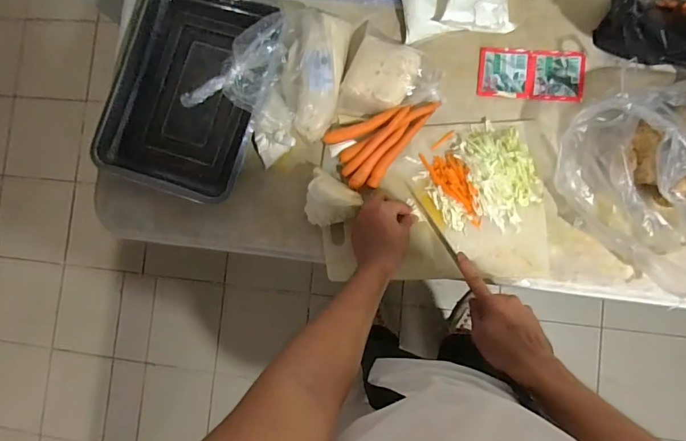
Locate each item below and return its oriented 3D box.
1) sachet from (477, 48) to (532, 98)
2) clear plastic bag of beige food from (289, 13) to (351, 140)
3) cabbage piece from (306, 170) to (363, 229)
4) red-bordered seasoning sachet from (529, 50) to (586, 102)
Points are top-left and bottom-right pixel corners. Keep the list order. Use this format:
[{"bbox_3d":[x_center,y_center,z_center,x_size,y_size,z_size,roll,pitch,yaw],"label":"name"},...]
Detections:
[{"bbox_3d":[0.258,-0.237,0.689,0.078,0.004,0.079,5,88,8],"label":"sachet"},{"bbox_3d":[-0.047,-0.232,0.687,0.087,0.055,0.204,10,89,8],"label":"clear plastic bag of beige food"},{"bbox_3d":[-0.026,-0.029,0.647,0.084,0.055,0.074,30,92,8],"label":"cabbage piece"},{"bbox_3d":[0.337,-0.229,0.682,0.081,0.008,0.080,5,88,8],"label":"red-bordered seasoning sachet"}]

